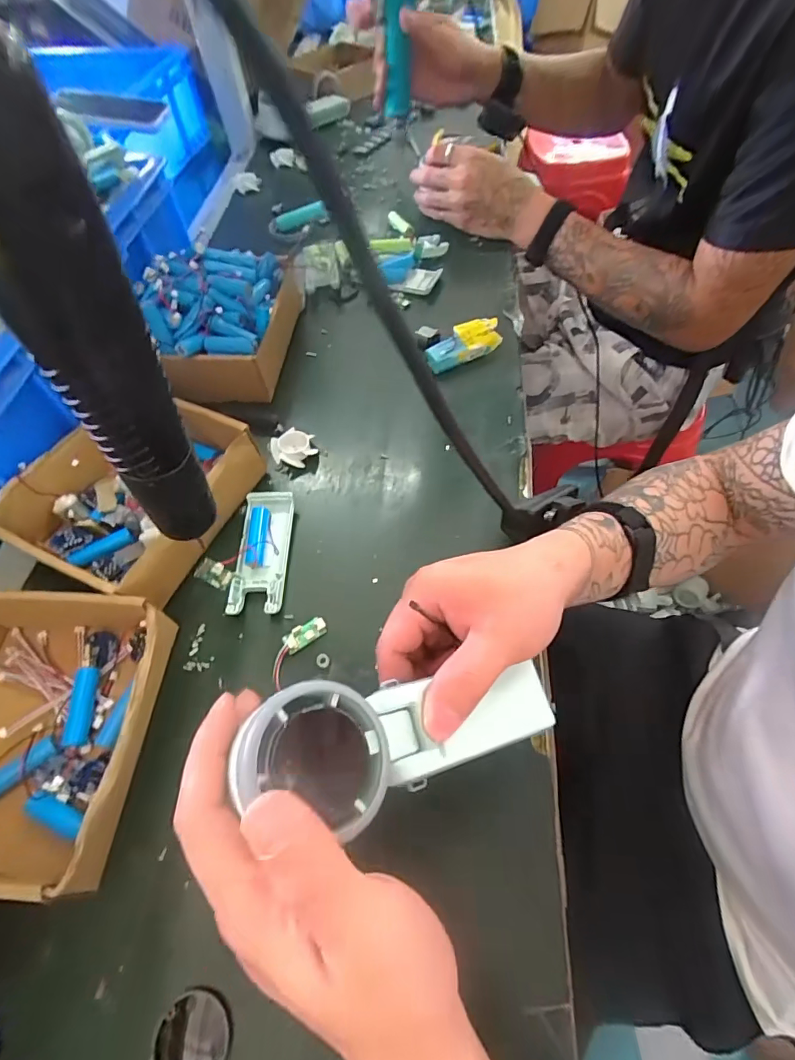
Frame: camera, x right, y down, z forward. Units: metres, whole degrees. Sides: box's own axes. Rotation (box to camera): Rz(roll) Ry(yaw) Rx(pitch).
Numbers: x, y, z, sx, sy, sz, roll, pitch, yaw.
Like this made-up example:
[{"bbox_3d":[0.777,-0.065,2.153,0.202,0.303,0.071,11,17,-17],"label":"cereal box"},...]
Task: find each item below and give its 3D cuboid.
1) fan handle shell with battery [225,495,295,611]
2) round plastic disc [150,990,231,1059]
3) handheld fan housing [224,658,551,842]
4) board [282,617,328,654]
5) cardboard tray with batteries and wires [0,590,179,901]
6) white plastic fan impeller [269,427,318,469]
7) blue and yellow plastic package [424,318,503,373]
[{"bbox_3d":[-0.108,0.015,0.380,0.042,0.024,0.105,-2,59,4],"label":"fan handle shell with battery"},{"bbox_3d":[-0.105,0.258,0.241,0.038,0.008,0.035,-2,59,4],"label":"round plastic disc"},{"bbox_3d":[0.012,0.093,0.214,0.163,0.022,0.050,11,50,-38],"label":"handheld fan housing"},{"bbox_3d":[-0.067,0.077,0.349,0.032,0.008,0.016,-34,62,-15],"label":"board"},{"bbox_3d":[-0.229,0.124,0.296,0.155,0.053,0.157,0,59,5],"label":"cardboard tray with batteries and wires"},{"bbox_3d":[-0.094,-0.074,0.434,0.037,0.018,0.035,-2,59,4],"label":"white plastic fan impeller"},{"bbox_3d":[0.065,-0.191,0.480,0.076,0.020,0.032,-25,60,-10],"label":"blue and yellow plastic package"}]

